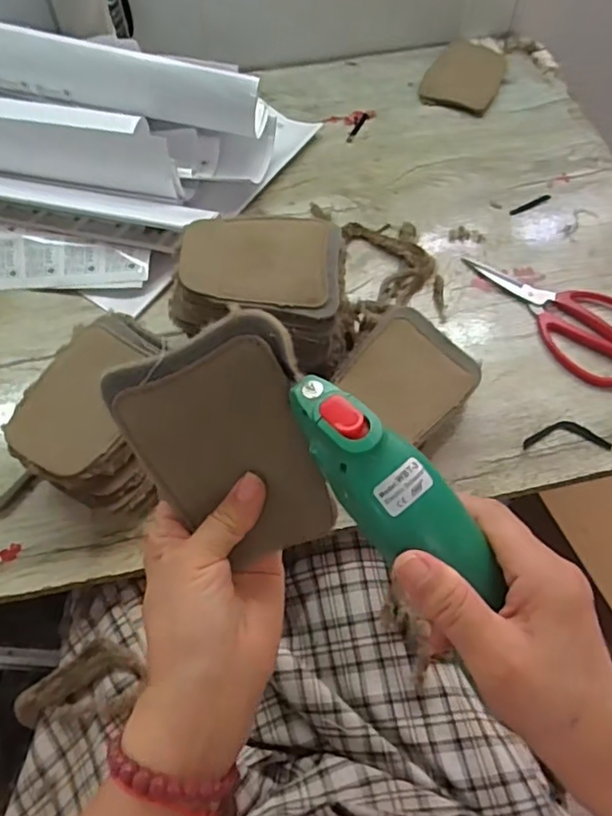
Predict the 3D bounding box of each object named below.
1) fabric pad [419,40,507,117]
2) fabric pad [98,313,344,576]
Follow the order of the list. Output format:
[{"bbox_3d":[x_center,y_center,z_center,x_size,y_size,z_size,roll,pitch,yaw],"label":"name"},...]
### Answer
[{"bbox_3d":[0.192,-0.401,0.727,0.085,0.014,0.105,23,64,12],"label":"fabric pad"},{"bbox_3d":[-0.038,0.022,0.306,0.092,0.122,0.008,-21,19,7],"label":"fabric pad"}]

